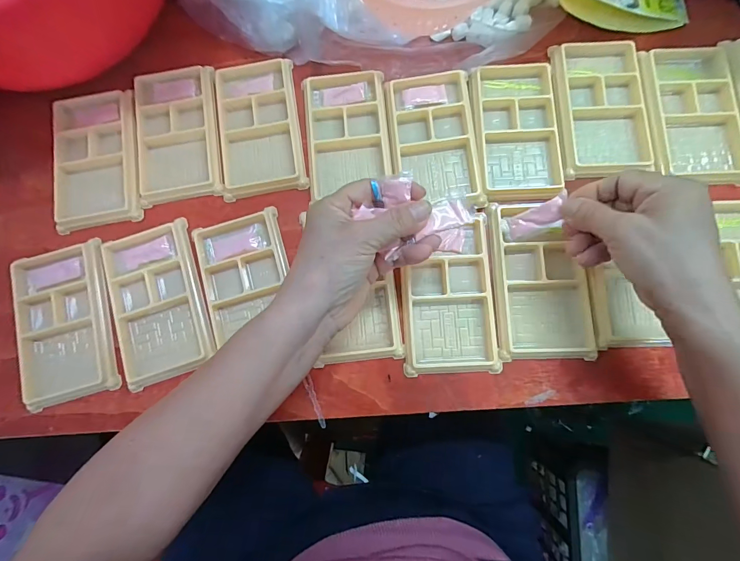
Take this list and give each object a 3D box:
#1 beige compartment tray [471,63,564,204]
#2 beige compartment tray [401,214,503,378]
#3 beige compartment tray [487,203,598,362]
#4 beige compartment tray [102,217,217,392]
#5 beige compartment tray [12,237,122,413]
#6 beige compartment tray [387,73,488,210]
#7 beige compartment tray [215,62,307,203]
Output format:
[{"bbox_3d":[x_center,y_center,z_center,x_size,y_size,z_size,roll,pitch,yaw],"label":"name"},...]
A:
[{"bbox_3d":[0.135,-0.139,0.339,0.075,0.014,0.132,-1,81,2],"label":"beige compartment tray"},{"bbox_3d":[0.068,0.014,0.314,0.079,0.010,0.128,-3,80,2],"label":"beige compartment tray"},{"bbox_3d":[0.146,-0.001,0.309,0.077,0.016,0.132,-2,80,2],"label":"beige compartment tray"},{"bbox_3d":[-0.188,0.018,0.321,0.076,0.010,0.133,-16,80,0],"label":"beige compartment tray"},{"bbox_3d":[-0.270,0.036,0.322,0.080,0.012,0.136,-13,80,0],"label":"beige compartment tray"},{"bbox_3d":[0.059,-0.131,0.336,0.078,0.011,0.127,-5,80,1],"label":"beige compartment tray"},{"bbox_3d":[-0.105,-0.150,0.352,0.077,0.016,0.137,-8,80,1],"label":"beige compartment tray"}]

